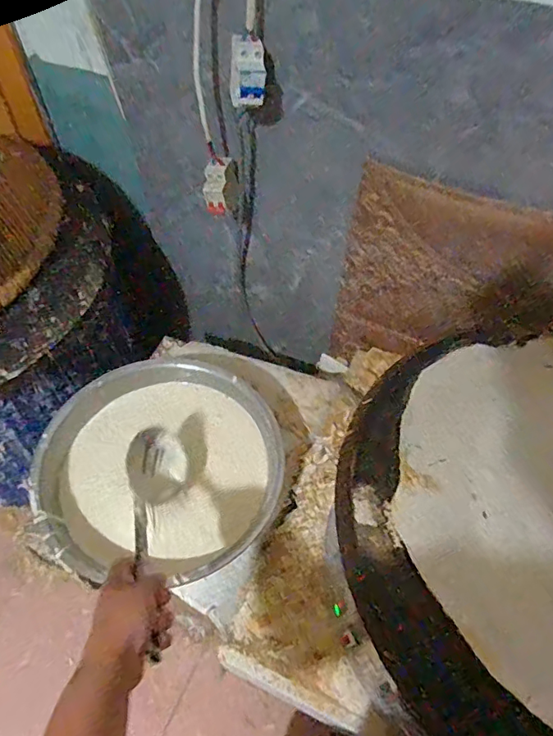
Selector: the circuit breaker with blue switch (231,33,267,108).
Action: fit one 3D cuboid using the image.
[{"bbox_3d":[-0.037,-0.397,0.656,0.045,0.071,0.054,0,55,-3],"label":"circuit breaker with blue switch"}]

